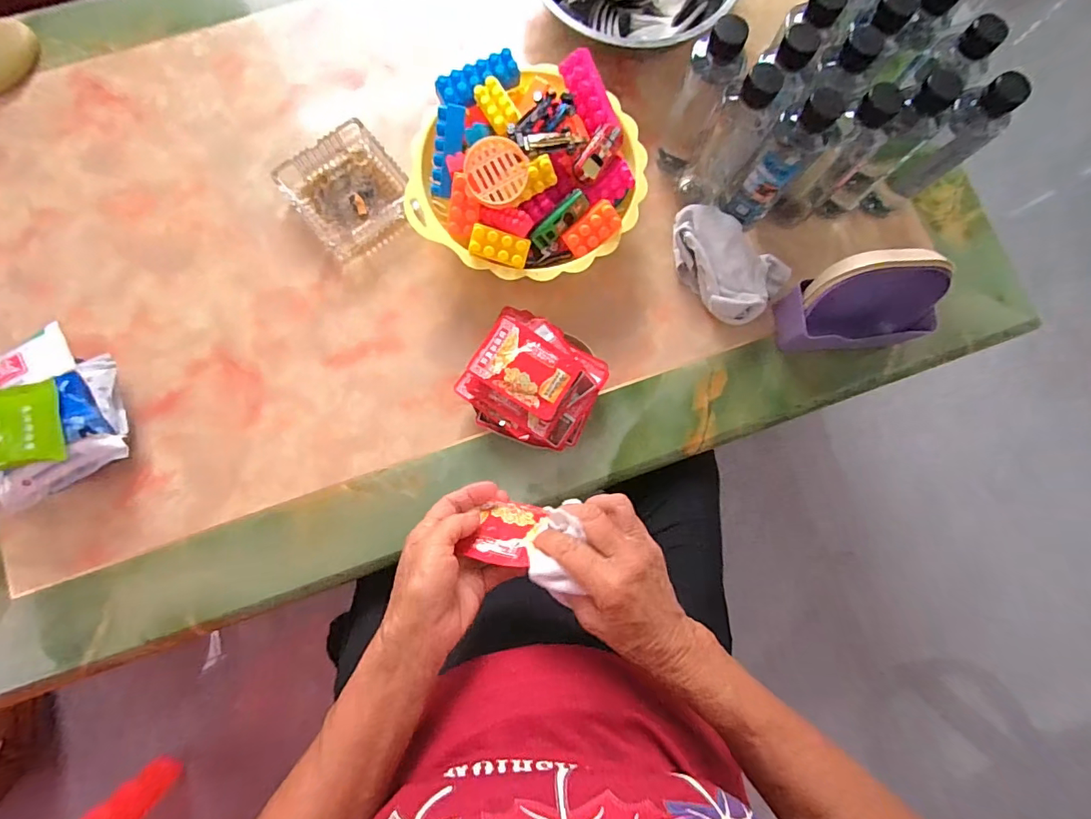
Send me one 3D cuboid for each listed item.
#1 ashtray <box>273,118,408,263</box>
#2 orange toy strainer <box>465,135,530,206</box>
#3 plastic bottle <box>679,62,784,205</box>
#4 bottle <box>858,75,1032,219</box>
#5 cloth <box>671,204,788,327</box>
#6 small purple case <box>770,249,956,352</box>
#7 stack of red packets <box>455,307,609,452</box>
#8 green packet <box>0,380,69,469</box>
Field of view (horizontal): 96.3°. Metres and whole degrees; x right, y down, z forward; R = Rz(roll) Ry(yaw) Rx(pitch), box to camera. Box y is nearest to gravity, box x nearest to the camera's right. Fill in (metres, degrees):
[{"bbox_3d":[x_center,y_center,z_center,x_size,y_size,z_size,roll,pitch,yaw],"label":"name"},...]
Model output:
[{"bbox_3d":[-0.225,-0.252,0.563,0.118,0.033,0.123,-38,84,-7],"label":"ashtray"},{"bbox_3d":[-0.048,-0.233,0.482,0.060,0.014,0.061,-3,95,-4],"label":"orange toy strainer"},{"bbox_3d":[0.198,-0.286,0.506,0.058,0.166,0.064,32,82,3],"label":"plastic bottle"},{"bbox_3d":[0.404,-0.264,0.506,0.047,0.175,0.048,0,81,-2],"label":"bottle"},{"bbox_3d":[0.201,-0.169,0.557,0.138,0.042,0.098,43,82,5],"label":"cloth"},{"bbox_3d":[0.332,-0.110,0.505,0.149,0.122,0.079,-2,81,-2],"label":"small purple case"},{"bbox_3d":[-0.012,-0.027,0.521,0.133,0.064,0.124,34,82,4],"label":"stack of red packets"},{"bbox_3d":[-0.504,0.018,0.459,0.085,0.015,0.076,-15,82,-4],"label":"green packet"}]

